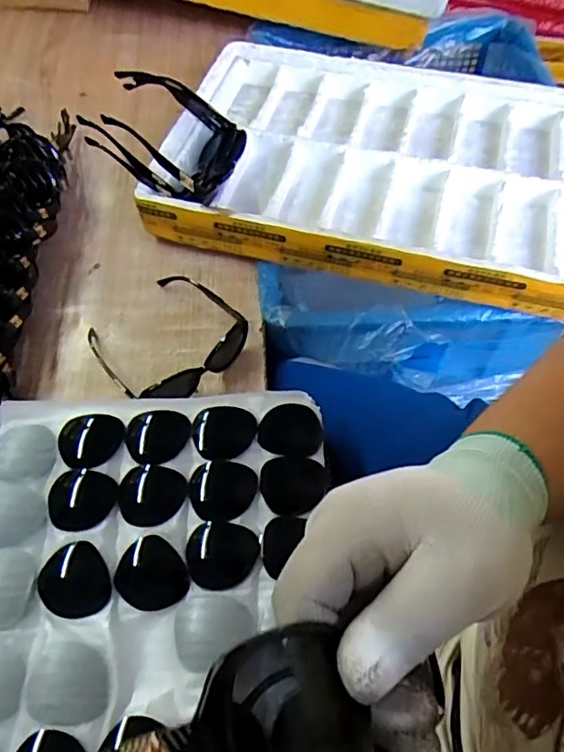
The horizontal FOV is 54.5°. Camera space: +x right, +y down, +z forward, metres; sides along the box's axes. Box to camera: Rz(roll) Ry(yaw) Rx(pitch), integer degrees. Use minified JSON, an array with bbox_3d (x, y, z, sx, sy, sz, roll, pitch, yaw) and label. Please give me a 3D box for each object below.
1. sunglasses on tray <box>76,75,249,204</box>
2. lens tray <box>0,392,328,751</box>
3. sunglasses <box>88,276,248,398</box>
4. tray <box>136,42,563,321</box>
[{"bbox_3d":[-0.140,-0.292,0.666,0.176,0.068,0.159,28,57,-14],"label":"sunglasses on tray"},{"bbox_3d":[-0.104,0.191,0.391,0.270,0.045,0.401,2,58,1],"label":"lens tray"},{"bbox_3d":[-0.128,-0.043,0.592,0.146,0.042,0.148,39,67,21],"label":"sunglasses"},{"bbox_3d":[0.216,-0.257,0.701,0.673,0.078,0.375,13,60,8],"label":"tray"}]

